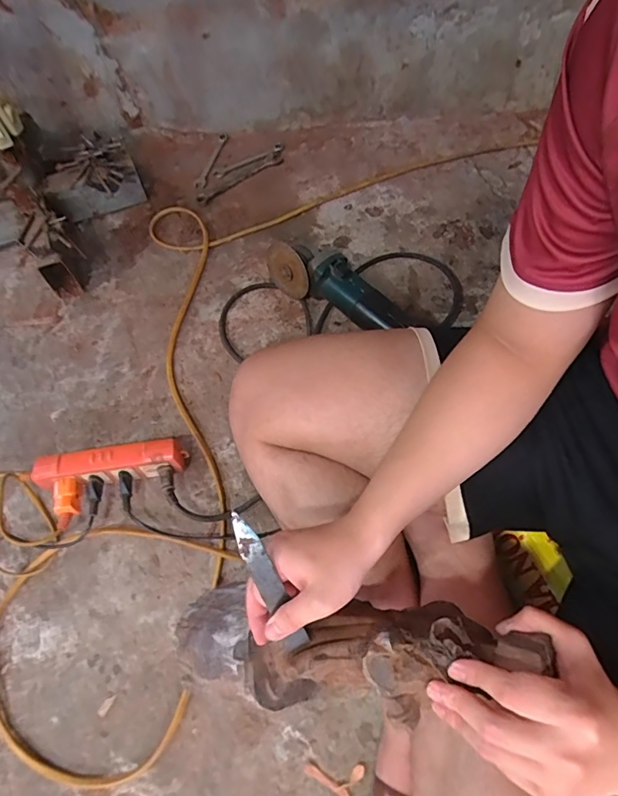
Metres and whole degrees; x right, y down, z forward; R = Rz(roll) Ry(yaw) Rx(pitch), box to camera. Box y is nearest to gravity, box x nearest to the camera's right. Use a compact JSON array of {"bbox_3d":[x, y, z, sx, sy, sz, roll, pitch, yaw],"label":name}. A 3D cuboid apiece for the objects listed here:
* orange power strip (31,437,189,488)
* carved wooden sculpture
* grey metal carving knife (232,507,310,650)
[{"bbox_3d":[-0.277,0.096,0.645,0.200,0.059,0.041,-11,63,-1],"label":"orange power strip"},{"bbox_3d":[0.063,0.215,0.382,0.243,0.089,0.078,-24,58,28],"label":"carved wooden sculpture"},{"bbox_3d":[-0.033,0.154,0.377,0.019,0.150,0.007,-26,21,-10],"label":"grey metal carving knife"}]

